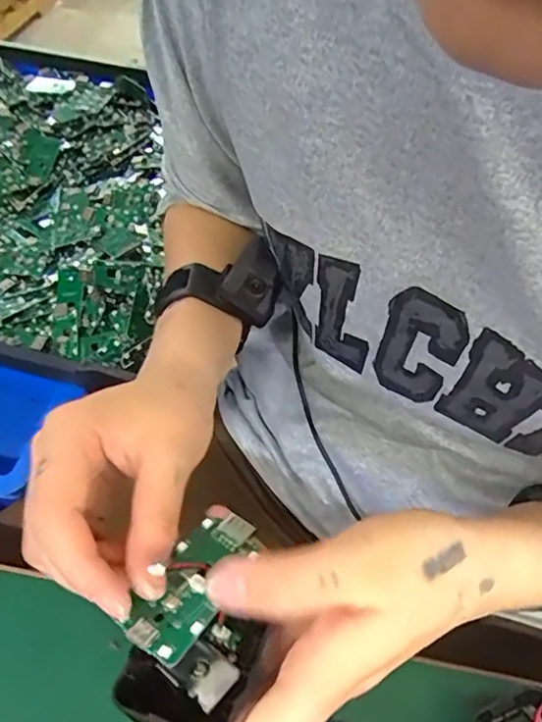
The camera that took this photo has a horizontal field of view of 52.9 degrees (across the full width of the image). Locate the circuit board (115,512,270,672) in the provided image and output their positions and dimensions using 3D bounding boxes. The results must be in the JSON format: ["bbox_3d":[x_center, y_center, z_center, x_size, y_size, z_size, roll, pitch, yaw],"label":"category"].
[{"bbox_3d":[-0.030,0.087,0.217,0.029,0.007,0.063,22,41,17],"label":"circuit board"}]

